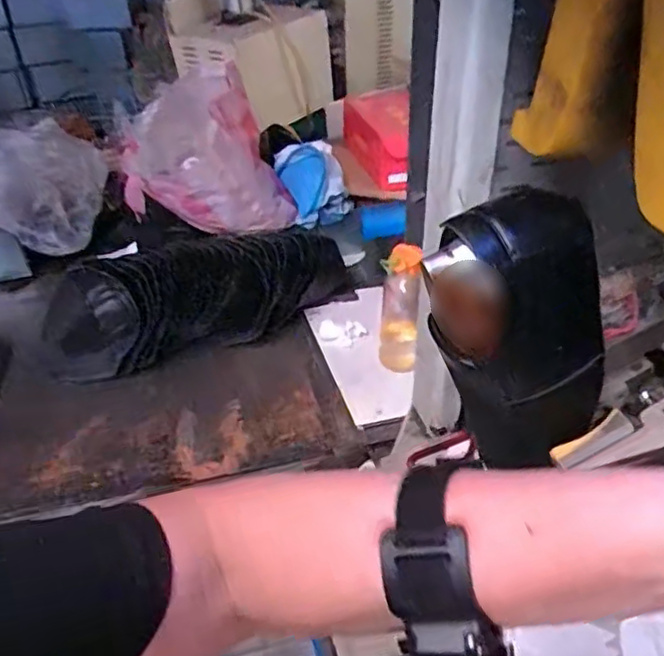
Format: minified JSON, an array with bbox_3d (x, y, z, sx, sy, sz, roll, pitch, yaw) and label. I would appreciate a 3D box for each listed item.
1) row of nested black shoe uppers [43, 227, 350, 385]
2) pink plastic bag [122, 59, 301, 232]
[{"bbox_3d":[-0.219,-0.056,1.085,0.505,0.144,0.164,-13,37,-14],"label":"row of nested black shoe uppers"},{"bbox_3d":[-0.220,-0.291,1.127,0.234,0.239,0.219,-27,42,-30],"label":"pink plastic bag"}]

